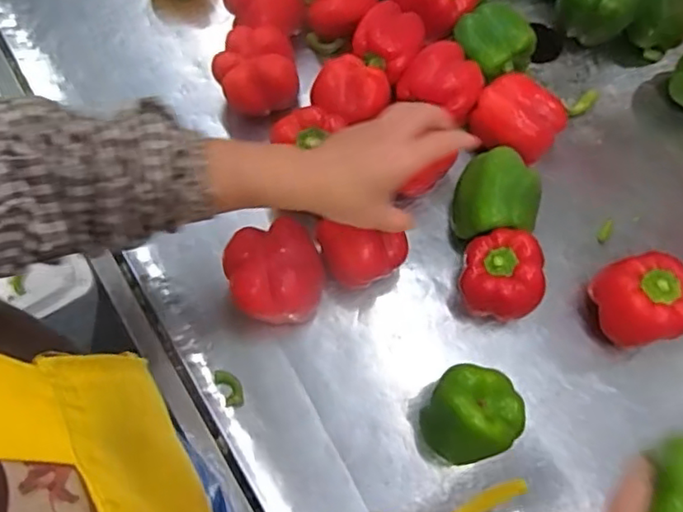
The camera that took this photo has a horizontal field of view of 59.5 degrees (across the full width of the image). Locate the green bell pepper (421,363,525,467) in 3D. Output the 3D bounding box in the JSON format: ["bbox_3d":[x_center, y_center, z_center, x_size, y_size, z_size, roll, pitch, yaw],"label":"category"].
[{"bbox_3d":[0.111,0.138,0.518,0.073,0.085,0.080,1,72,-2],"label":"green bell pepper"}]

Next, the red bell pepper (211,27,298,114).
[{"bbox_3d":[-0.087,-0.181,0.625,0.082,0.082,0.081,-13,71,-7],"label":"red bell pepper"}]

